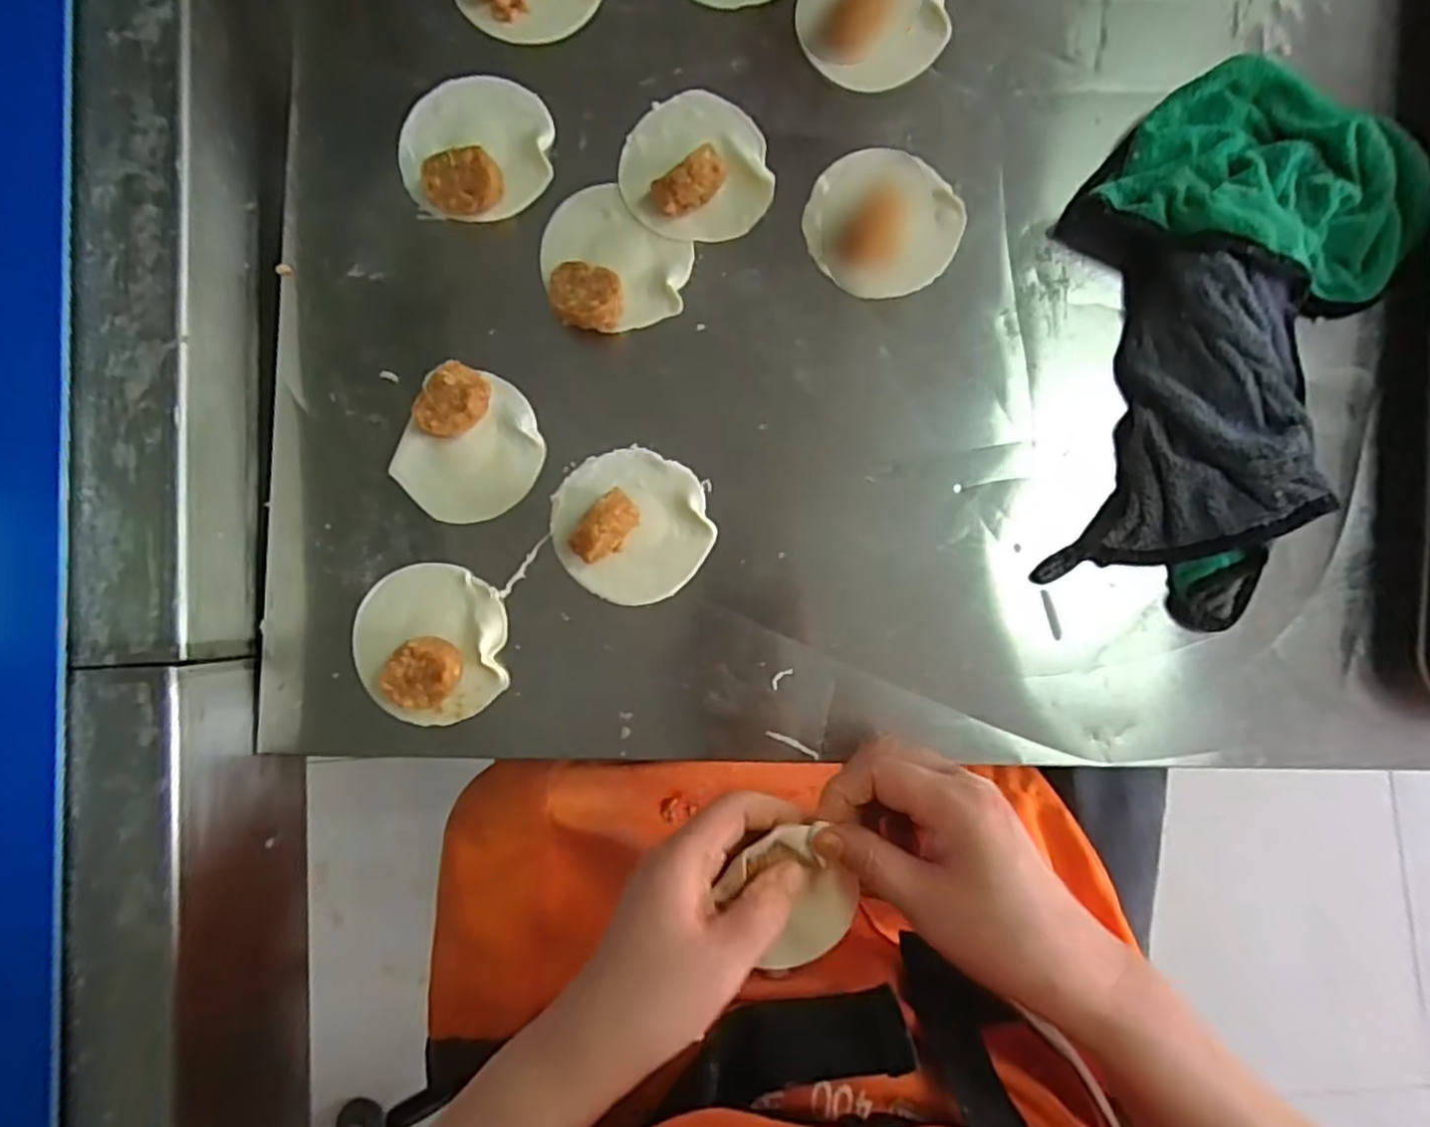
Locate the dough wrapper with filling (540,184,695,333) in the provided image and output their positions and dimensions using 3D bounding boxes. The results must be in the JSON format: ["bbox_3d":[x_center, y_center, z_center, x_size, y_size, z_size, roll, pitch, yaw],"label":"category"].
[{"bbox_3d":[-0.057,-0.175,0.393,0.080,0.023,0.083,0,86,1],"label":"dough wrapper with filling"}]

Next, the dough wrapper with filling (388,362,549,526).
[{"bbox_3d":[-0.134,-0.062,0.384,0.069,0.024,0.080,37,87,3],"label":"dough wrapper with filling"}]

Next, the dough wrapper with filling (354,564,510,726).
[{"bbox_3d":[-0.156,0.044,0.378,0.080,0.025,0.084,-3,86,1],"label":"dough wrapper with filling"}]

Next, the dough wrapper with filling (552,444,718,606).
[{"bbox_3d":[-0.046,-0.022,0.377,0.085,0.031,0.081,0,86,1],"label":"dough wrapper with filling"}]

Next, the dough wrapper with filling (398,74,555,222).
[{"bbox_3d":[-0.139,-0.242,0.397,0.087,0.023,0.087,0,86,1],"label":"dough wrapper with filling"}]

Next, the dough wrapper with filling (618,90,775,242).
[{"bbox_3d":[-0.013,-0.229,0.392,0.082,0.030,0.086,-11,86,0],"label":"dough wrapper with filling"}]

